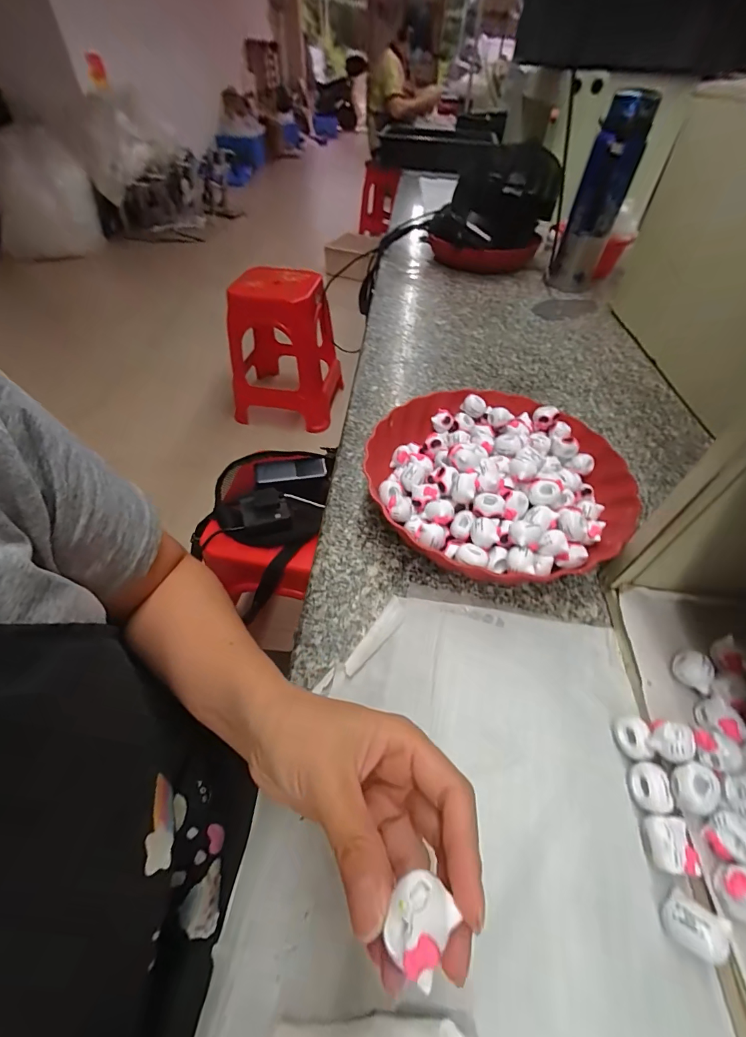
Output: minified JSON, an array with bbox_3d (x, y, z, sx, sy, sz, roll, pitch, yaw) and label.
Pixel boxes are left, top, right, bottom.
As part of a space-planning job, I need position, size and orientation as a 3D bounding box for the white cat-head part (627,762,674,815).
[{"bbox_3d":[0.164,0.160,0.236,0.016,0.019,0.024,6,49,4],"label":"white cat-head part"}]

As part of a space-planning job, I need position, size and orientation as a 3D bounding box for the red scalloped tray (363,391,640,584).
[{"bbox_3d":[0.117,-0.040,0.378,0.231,0.061,0.223,-18,52,-16],"label":"red scalloped tray"}]

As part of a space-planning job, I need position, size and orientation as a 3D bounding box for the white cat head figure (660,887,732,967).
[{"bbox_3d":[0.160,0.202,0.197,0.025,0.020,0.020,32,56,23],"label":"white cat head figure"}]

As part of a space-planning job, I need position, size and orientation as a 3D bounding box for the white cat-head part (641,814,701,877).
[{"bbox_3d":[0.164,0.180,0.219,0.021,0.019,0.024,8,50,5],"label":"white cat-head part"}]

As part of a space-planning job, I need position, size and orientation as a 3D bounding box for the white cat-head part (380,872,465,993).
[{"bbox_3d":[0.015,0.132,0.131,0.020,0.007,0.023,25,53,19],"label":"white cat-head part"}]

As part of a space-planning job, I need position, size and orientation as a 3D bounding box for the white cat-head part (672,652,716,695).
[{"bbox_3d":[0.214,0.101,0.264,0.021,0.013,0.021,-33,58,-26],"label":"white cat-head part"}]

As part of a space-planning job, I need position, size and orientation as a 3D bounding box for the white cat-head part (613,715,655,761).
[{"bbox_3d":[0.164,0.140,0.252,0.017,0.020,0.023,9,50,6],"label":"white cat-head part"}]

